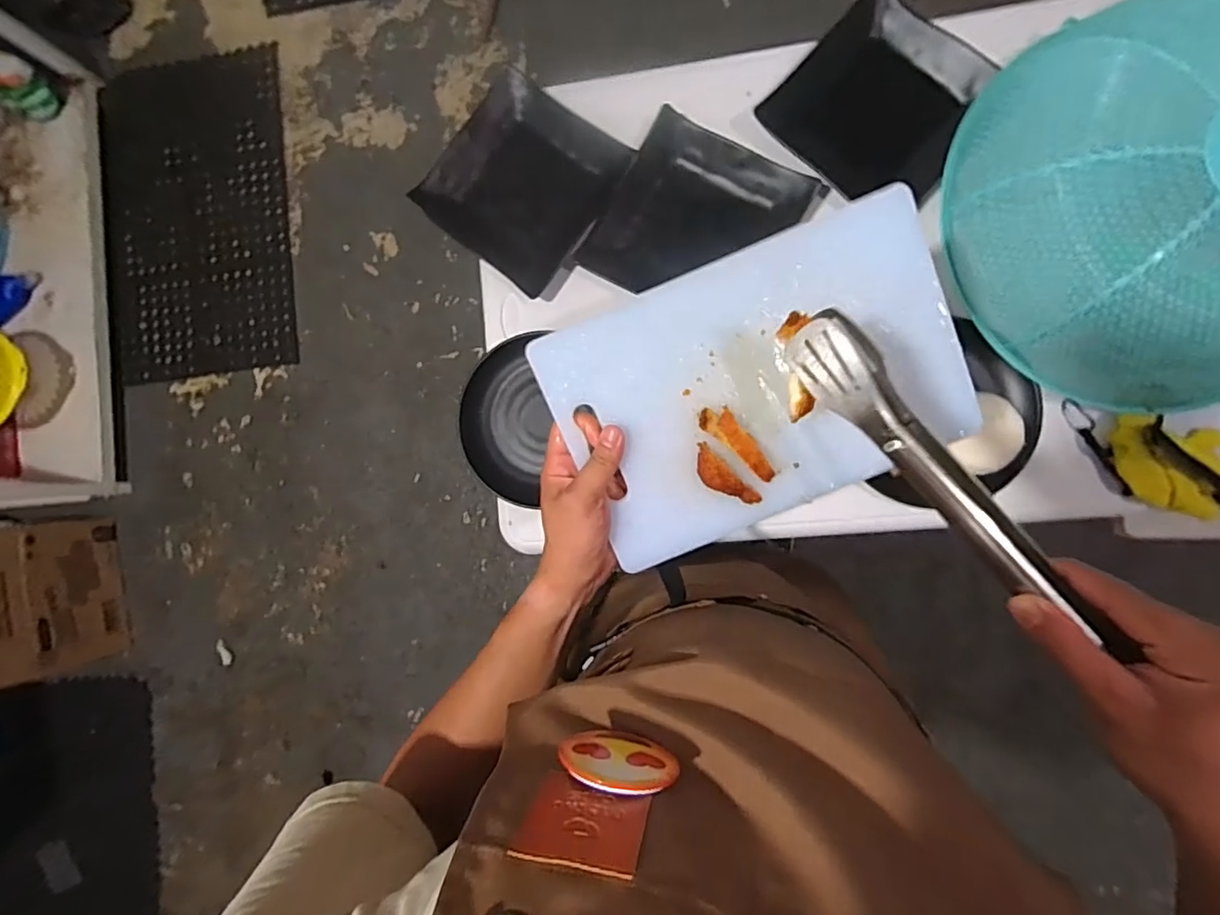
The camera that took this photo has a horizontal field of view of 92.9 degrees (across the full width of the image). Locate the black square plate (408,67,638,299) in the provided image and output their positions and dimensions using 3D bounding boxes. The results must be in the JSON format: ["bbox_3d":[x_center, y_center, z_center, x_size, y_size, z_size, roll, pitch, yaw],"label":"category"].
[{"bbox_3d":[-0.114,-0.360,0.761,0.212,0.036,0.222,38,95,7],"label":"black square plate"}]

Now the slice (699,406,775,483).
[{"bbox_3d":[0.096,-0.009,0.426,0.072,0.014,0.022,45,96,-6],"label":"slice"}]

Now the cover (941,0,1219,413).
[{"bbox_3d":[0.568,-0.257,0.586,0.365,0.141,0.410,-17,87,8],"label":"cover"}]

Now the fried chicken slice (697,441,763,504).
[{"bbox_3d":[0.087,0.017,0.433,0.062,0.010,0.021,39,95,-8],"label":"fried chicken slice"}]

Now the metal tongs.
[{"bbox_3d":[0.190,0.010,0.329,0.036,0.028,0.228,-41,81,6],"label":"metal tongs"}]

